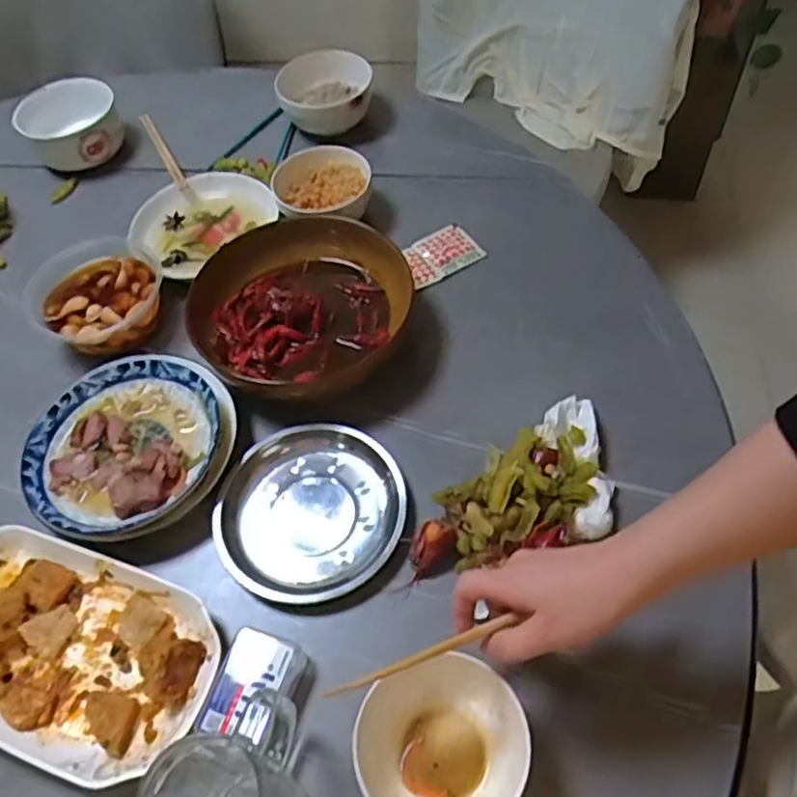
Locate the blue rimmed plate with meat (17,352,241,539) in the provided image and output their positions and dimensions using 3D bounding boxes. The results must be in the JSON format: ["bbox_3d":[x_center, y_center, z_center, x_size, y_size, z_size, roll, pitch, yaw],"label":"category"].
[{"bbox_3d":[-0.254,0.050,0.663,0.183,0.054,0.183,-2,54,3],"label":"blue rimmed plate with meat"}]

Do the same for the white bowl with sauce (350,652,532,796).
[{"bbox_3d":[0.029,0.247,0.495,0.120,0.064,0.113,-2,54,3],"label":"white bowl with sauce"}]

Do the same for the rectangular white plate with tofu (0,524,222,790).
[{"bbox_3d":[-0.278,0.201,0.564,0.269,0.039,0.149,15,57,15],"label":"rectangular white plate with tofu"}]

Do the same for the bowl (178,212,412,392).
[{"bbox_3d":[-0.110,-0.100,0.732,0.219,0.068,0.209,-2,54,3],"label":"bowl"}]

